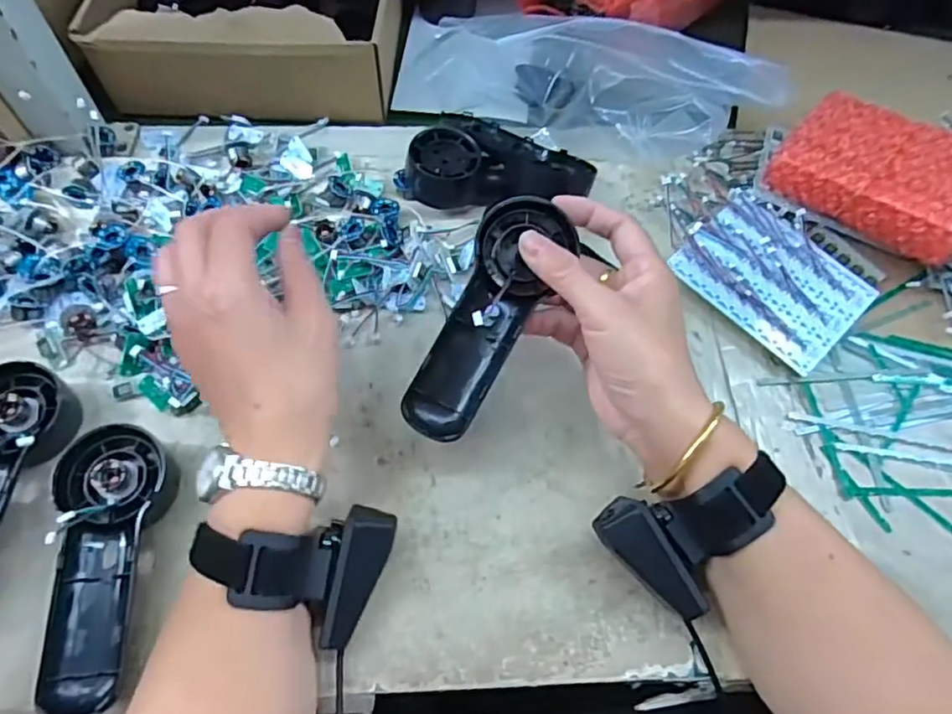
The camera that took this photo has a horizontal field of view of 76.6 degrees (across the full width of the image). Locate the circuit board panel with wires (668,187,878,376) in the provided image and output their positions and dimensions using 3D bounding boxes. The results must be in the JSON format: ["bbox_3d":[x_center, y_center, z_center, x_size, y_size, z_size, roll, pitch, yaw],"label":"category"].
[{"bbox_3d":[0.225,-0.061,0.458,0.100,0.013,0.127,-38,69,-21],"label":"circuit board panel with wires"}]

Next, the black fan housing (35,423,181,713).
[{"bbox_3d":[-0.205,0.114,0.339,0.063,0.034,0.146,-3,61,-4],"label":"black fan housing"}]

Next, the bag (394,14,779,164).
[{"bbox_3d":[0.093,-0.225,0.485,0.318,0.086,0.106,12,62,4],"label":"bag"}]

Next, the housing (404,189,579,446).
[{"bbox_3d":[0.008,-0.022,0.359,0.050,0.024,0.149,25,85,9],"label":"housing"}]

